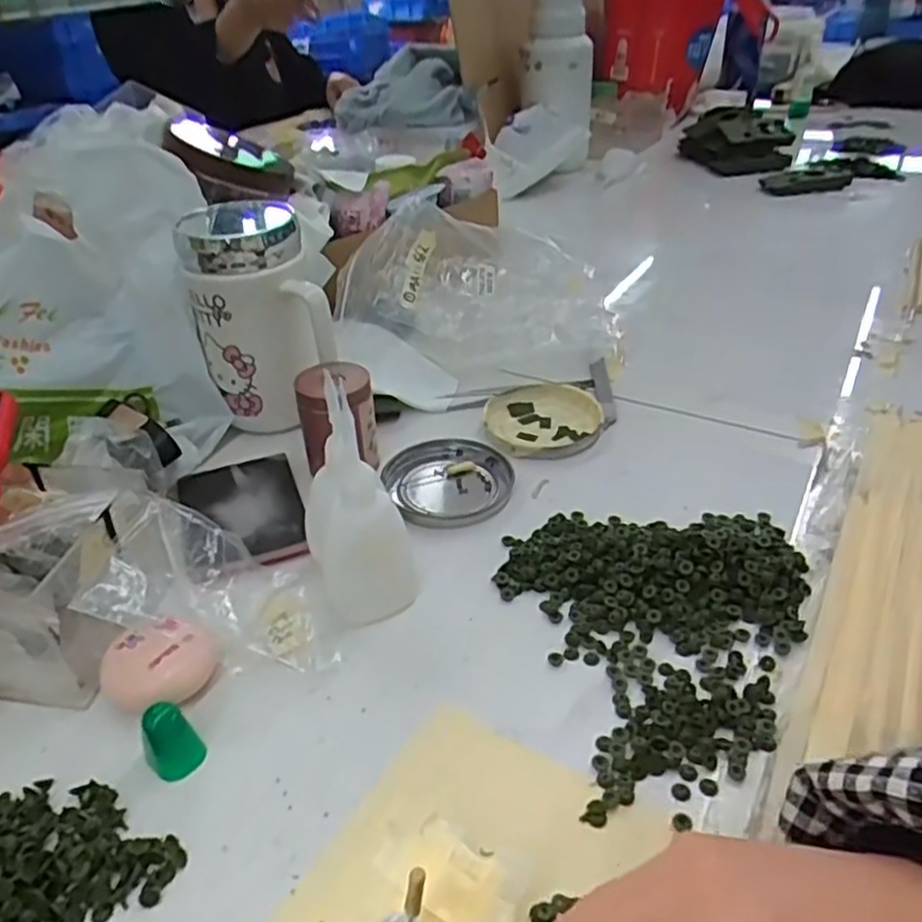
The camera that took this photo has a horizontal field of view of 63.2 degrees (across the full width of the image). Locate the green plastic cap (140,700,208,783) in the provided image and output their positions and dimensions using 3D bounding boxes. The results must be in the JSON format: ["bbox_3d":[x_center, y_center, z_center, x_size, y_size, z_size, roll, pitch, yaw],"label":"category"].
[{"bbox_3d":[-0.116,0.112,0.302,0.017,0.027,0.019,24,43,32],"label":"green plastic cap"}]

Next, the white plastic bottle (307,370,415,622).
[{"bbox_3d":[-0.050,0.020,0.353,0.048,0.115,0.051,-11,36,-12],"label":"white plastic bottle"}]

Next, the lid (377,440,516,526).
[{"bbox_3d":[-0.009,0.014,0.460,0.076,0.014,0.082,-1,35,1],"label":"lid"}]

